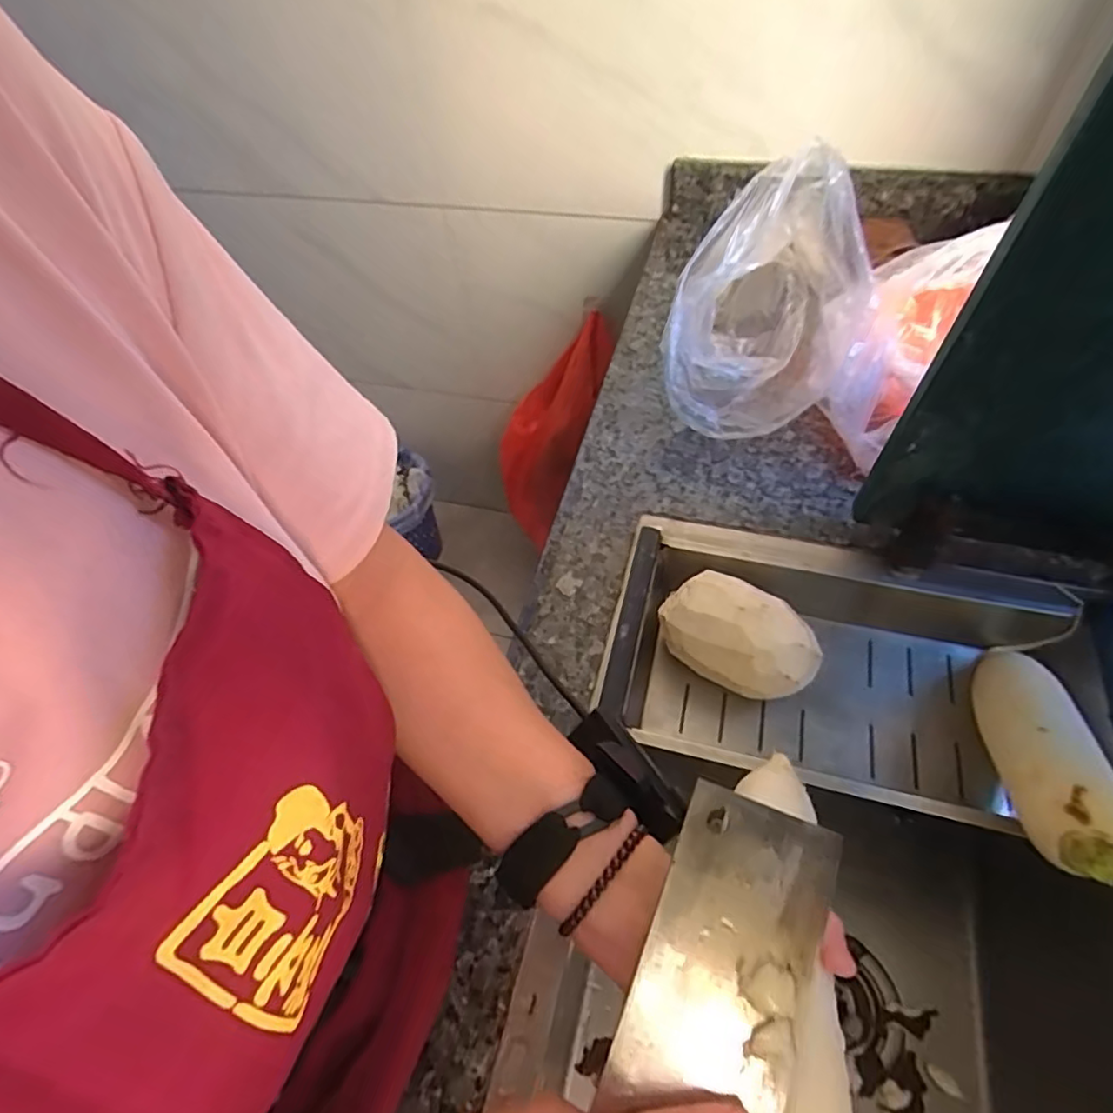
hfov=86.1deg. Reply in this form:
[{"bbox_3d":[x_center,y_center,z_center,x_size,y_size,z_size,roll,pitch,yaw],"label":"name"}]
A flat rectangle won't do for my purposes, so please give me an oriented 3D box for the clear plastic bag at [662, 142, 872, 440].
[{"bbox_3d":[0.215,-0.253,0.583,0.156,0.207,0.236,24,61,20],"label":"clear plastic bag"}]

